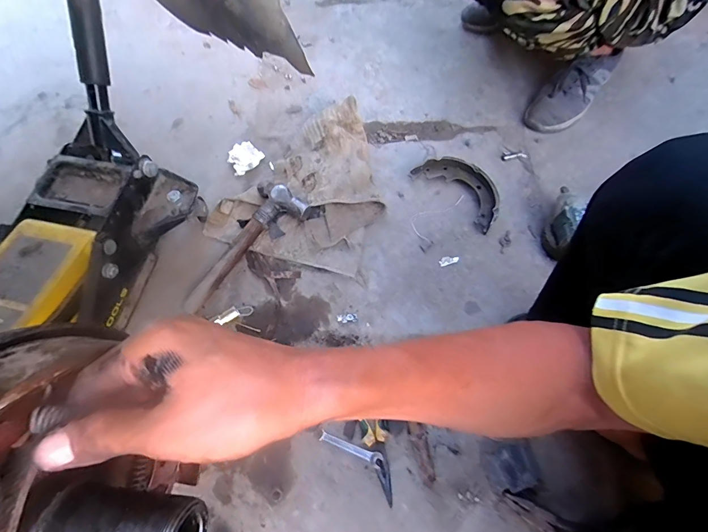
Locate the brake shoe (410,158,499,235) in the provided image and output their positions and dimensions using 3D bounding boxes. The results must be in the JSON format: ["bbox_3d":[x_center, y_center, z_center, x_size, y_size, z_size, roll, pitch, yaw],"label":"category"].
[{"bbox_3d":[0.221,-0.162,0.750,0.097,0.047,0.193,-40,70,-12],"label":"brake shoe"}]

